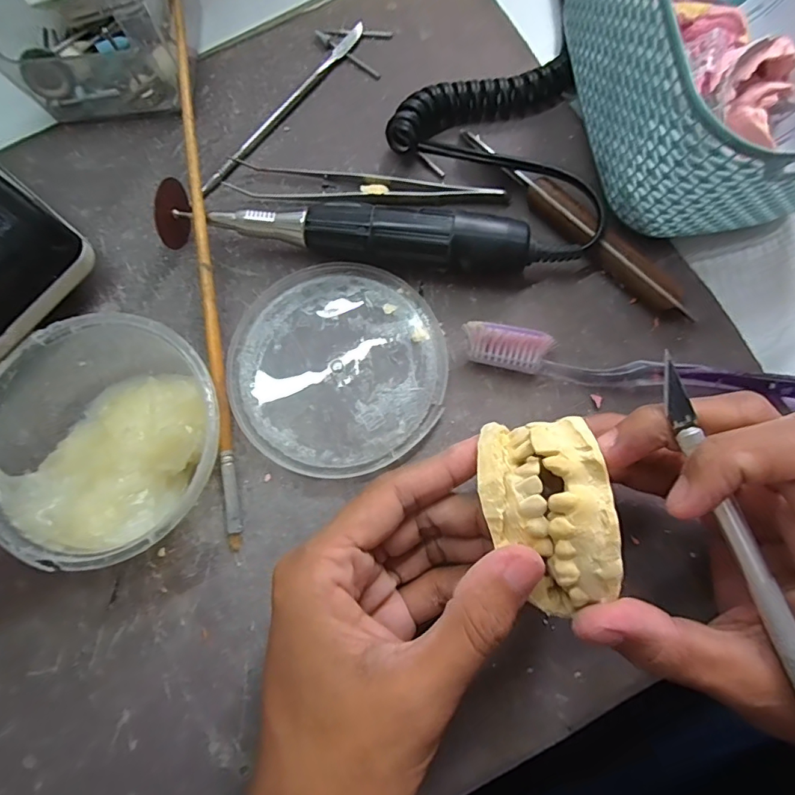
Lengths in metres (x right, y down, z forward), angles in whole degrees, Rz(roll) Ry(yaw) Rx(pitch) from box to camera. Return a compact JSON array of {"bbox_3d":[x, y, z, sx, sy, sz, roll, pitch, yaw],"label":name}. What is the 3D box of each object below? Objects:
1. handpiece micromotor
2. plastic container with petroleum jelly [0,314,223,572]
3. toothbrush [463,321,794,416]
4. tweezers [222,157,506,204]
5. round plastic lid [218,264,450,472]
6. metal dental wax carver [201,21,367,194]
[{"bbox_3d":[-0.028,-0.080,0.238,0.178,0.028,0.027,8,78,4],"label":"handpiece micromotor"},{"bbox_3d":[-0.133,0.014,0.214,0.116,0.042,0.097,28,80,7],"label":"plastic container with petroleum jelly"},{"bbox_3d":[0.124,-0.011,0.222,0.185,0.020,0.017,10,78,4],"label":"toothbrush"},{"bbox_3d":[-0.017,-0.111,0.254,0.140,0.009,0.020,6,78,3],"label":"tweezers"},{"bbox_3d":[-0.030,-0.016,0.236,0.101,0.005,0.105,0,78,2],"label":"round plastic lid"},{"bbox_3d":[-0.063,-0.163,0.268,0.012,0.007,0.134,36,81,9],"label":"metal dental wax carver"}]

